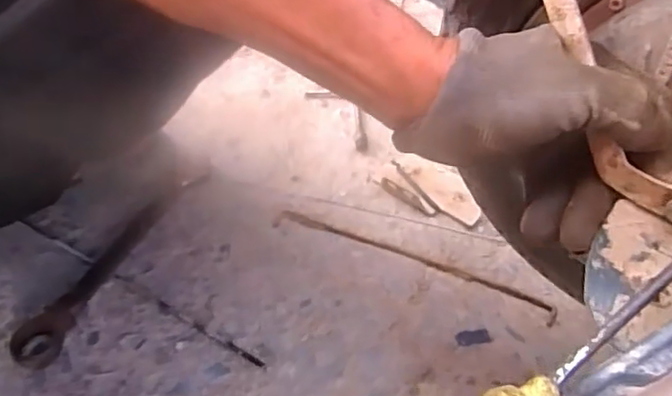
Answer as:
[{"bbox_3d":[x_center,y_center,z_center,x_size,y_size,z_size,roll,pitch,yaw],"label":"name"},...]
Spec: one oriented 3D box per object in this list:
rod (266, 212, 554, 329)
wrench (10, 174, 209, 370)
[{"bbox_3d":[0.079,0.065,0.645,0.305,0.006,0.024,18,52,11],"label":"rod"},{"bbox_3d":[-0.224,0.057,0.621,0.043,0.011,0.253,22,53,14],"label":"wrench"}]

